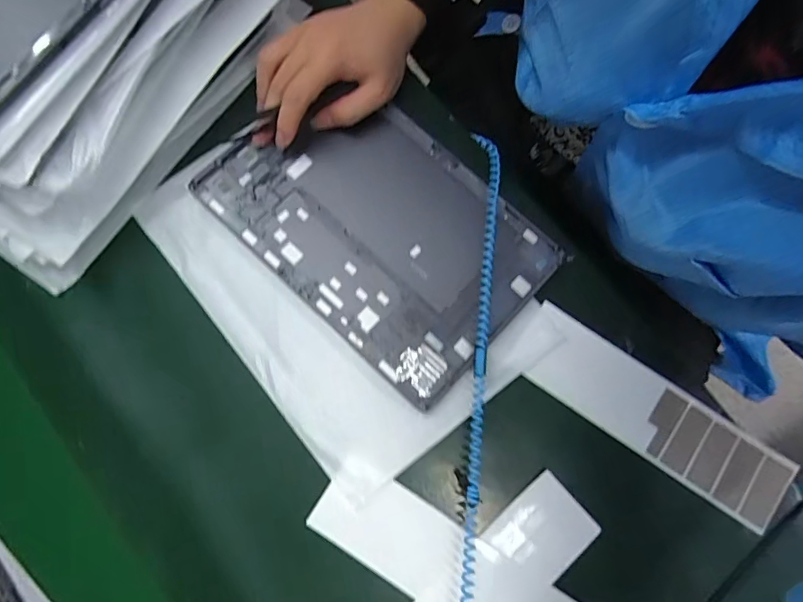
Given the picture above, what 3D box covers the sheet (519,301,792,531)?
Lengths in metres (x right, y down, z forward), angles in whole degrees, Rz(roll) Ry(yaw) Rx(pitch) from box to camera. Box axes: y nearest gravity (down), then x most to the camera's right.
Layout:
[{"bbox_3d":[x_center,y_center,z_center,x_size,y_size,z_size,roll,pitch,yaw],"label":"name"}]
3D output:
[{"bbox_3d":[0.188,0.086,0.356,0.206,0.005,0.056,34,84,4],"label":"sheet"}]

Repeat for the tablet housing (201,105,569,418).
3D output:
[{"bbox_3d":[-0.018,-0.059,0.377,0.247,0.012,0.161,43,83,8],"label":"tablet housing"}]

